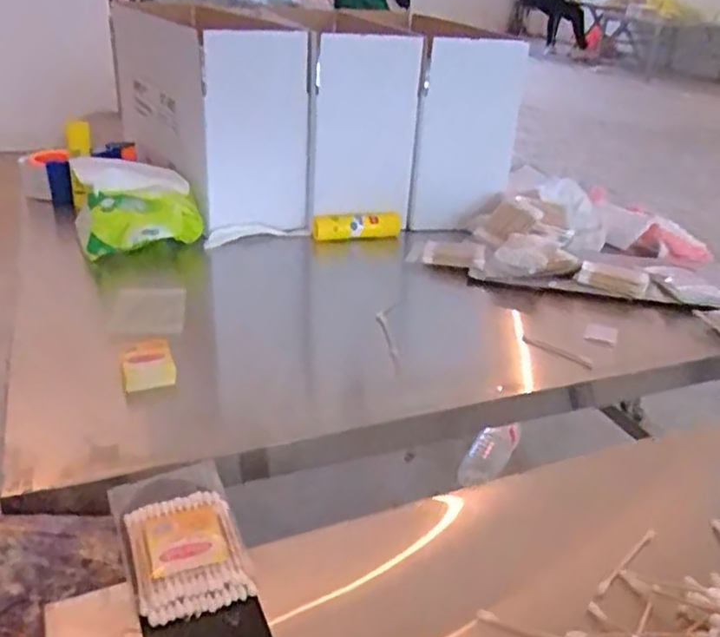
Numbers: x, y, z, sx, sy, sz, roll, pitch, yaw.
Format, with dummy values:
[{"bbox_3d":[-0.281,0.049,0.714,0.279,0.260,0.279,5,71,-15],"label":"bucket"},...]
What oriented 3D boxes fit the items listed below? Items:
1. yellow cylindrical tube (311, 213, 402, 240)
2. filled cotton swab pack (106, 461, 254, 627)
[{"bbox_3d":[-0.003,-0.119,0.877,0.112,0.023,0.024,-2,29,-10],"label":"yellow cylindrical tube"},{"bbox_3d":[-0.105,0.124,0.404,0.061,0.012,0.116,-11,31,-25],"label":"filled cotton swab pack"}]

